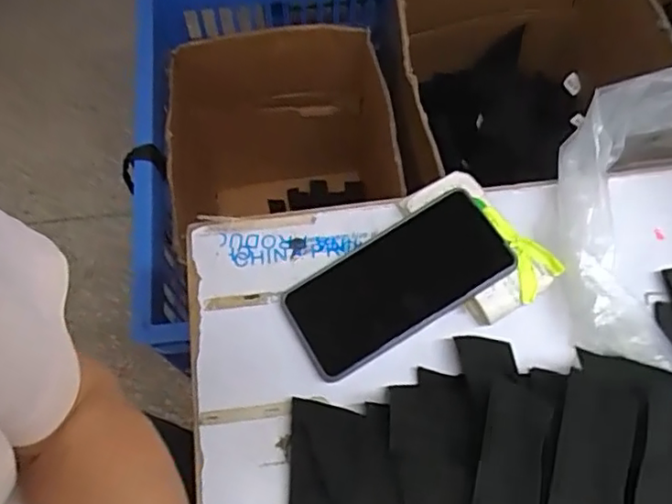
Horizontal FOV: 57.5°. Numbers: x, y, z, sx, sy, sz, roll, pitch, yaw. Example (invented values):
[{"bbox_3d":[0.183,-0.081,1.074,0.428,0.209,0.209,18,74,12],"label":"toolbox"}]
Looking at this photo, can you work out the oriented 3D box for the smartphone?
[{"bbox_3d":[0.045,0.022,0.458,0.167,0.011,0.078,-30,66,-3],"label":"smartphone"}]

